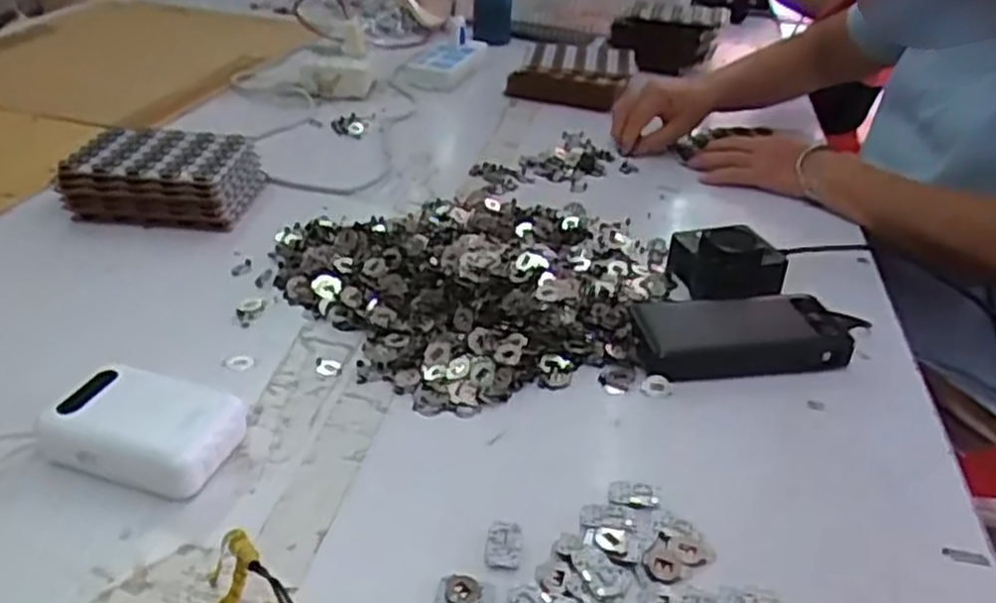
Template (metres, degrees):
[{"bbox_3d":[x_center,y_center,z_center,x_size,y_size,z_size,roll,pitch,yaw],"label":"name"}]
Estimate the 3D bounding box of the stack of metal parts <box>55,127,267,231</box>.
[{"bbox_3d":[-0.317,-0.121,0.761,0.153,0.059,0.117,2,32,0],"label":"stack of metal parts"}]

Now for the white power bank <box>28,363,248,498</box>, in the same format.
[{"bbox_3d":[-0.211,0.077,0.476,0.108,0.039,0.066,11,33,14],"label":"white power bank"}]

